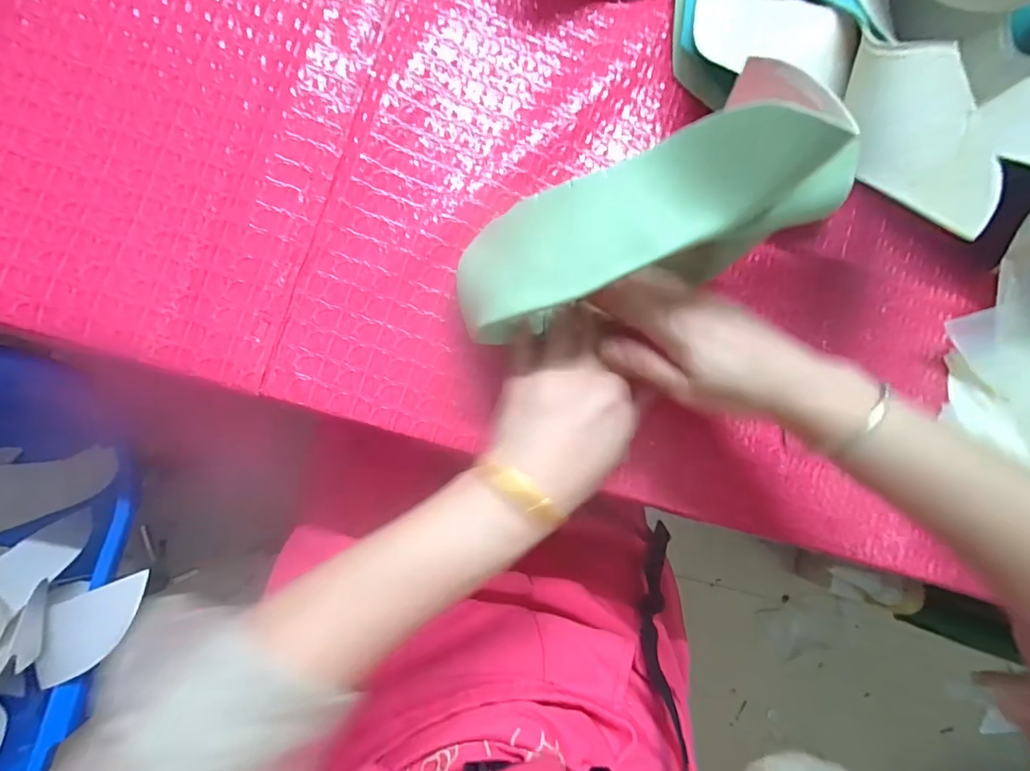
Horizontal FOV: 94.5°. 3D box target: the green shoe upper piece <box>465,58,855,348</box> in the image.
[{"bbox_3d":[0.061,-0.082,0.243,0.204,0.061,0.068,-18,89,20],"label":"green shoe upper piece"}]

